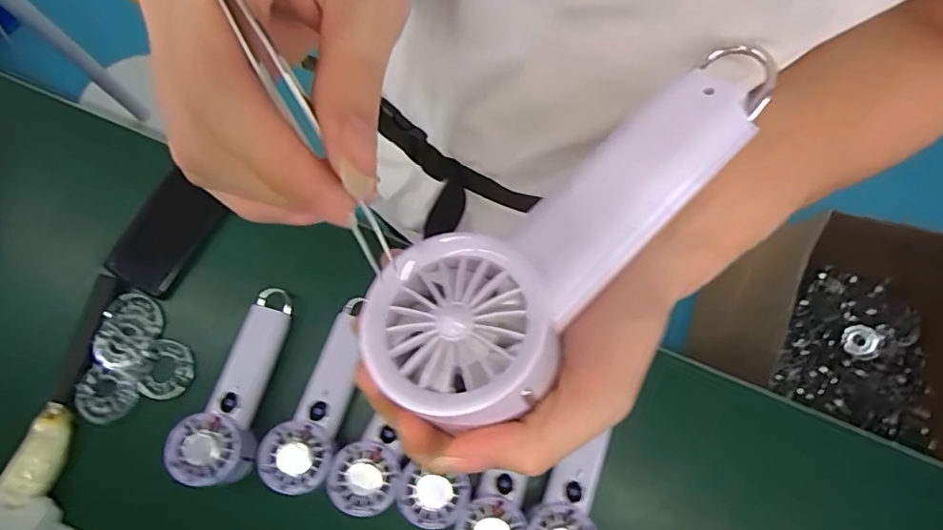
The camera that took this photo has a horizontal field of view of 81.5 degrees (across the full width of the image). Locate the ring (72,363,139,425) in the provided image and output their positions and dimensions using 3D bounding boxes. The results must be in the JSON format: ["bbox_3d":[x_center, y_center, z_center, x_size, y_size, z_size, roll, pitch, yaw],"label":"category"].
[{"bbox_3d":[-0.372,0.132,0.556,0.056,0.016,0.055,0,78,0],"label":"ring"}]

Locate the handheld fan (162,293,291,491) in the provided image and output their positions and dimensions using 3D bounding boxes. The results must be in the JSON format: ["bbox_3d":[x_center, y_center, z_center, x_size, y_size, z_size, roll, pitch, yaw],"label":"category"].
[{"bbox_3d":[-0.227,0.116,0.544,0.066,0.035,0.195,14,64,3],"label":"handheld fan"}]

